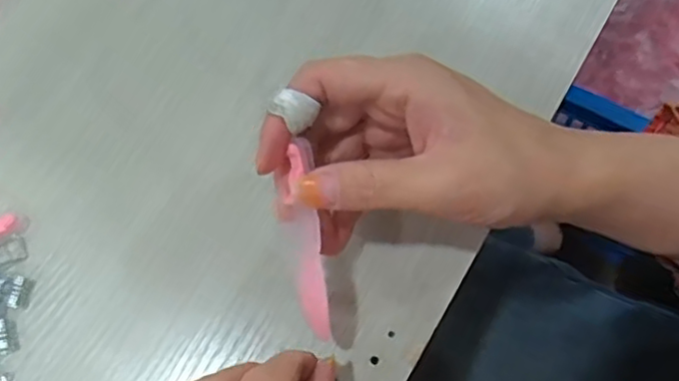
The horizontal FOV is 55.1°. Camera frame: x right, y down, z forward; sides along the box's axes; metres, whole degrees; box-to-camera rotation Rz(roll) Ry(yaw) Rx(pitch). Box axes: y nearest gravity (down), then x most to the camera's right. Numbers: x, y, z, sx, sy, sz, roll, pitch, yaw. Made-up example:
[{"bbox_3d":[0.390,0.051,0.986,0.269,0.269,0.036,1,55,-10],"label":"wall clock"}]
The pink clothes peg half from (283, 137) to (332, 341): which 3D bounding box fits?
[{"bbox_3d":[-0.014,0.018,0.255,0.013,0.005,0.075,-6,95,1],"label":"pink clothes peg half"}]

